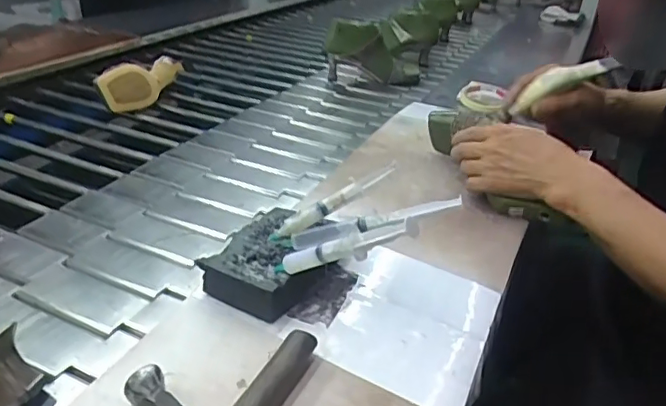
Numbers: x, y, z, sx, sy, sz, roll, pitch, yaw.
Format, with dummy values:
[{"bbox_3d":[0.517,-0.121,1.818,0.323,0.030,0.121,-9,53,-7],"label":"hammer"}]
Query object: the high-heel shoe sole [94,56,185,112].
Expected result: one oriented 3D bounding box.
[{"bbox_3d":[-0.357,-0.234,1.090,0.051,0.089,0.222,9,29,9],"label":"high-heel shoe sole"}]

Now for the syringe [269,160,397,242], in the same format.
[{"bbox_3d":[0.003,-0.001,0.557,0.142,0.019,0.020,-31,40,-17],"label":"syringe"}]

